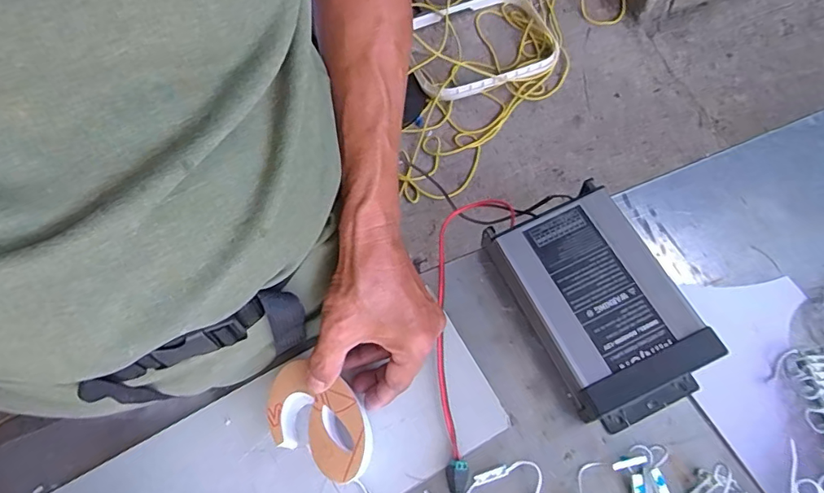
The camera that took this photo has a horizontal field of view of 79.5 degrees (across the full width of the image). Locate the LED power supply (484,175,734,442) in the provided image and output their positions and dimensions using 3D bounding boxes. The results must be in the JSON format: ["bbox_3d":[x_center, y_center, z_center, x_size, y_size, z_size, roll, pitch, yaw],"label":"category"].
[{"bbox_3d":[0.152,0.047,0.415,0.113,0.051,0.191,-25,69,-9],"label":"LED power supply"}]

